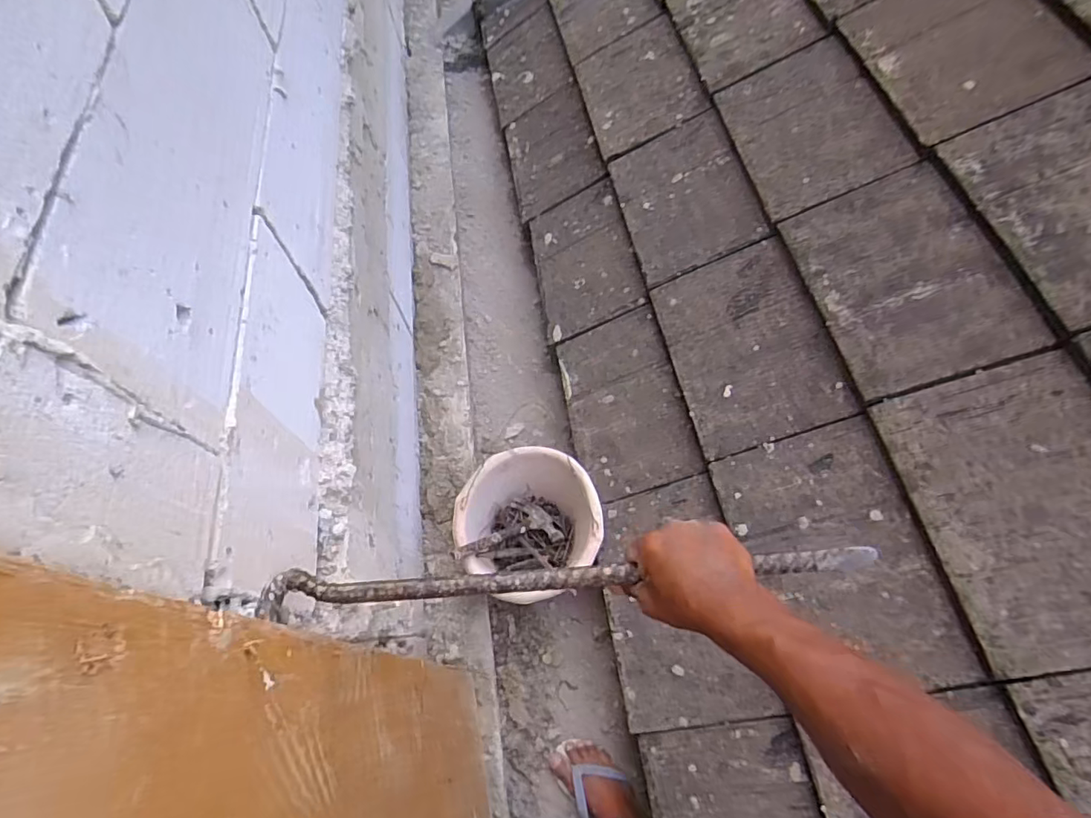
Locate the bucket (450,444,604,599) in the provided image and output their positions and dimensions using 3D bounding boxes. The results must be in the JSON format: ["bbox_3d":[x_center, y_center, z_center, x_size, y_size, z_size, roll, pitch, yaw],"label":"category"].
[{"bbox_3d":[-0.027,0.246,1.130,0.274,0.218,0.264,-1,63,2],"label":"bucket"}]

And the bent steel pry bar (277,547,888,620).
[{"bbox_3d":[0.009,0.145,0.477,0.526,0.021,0.036,-5,63,5],"label":"bent steel pry bar"}]

